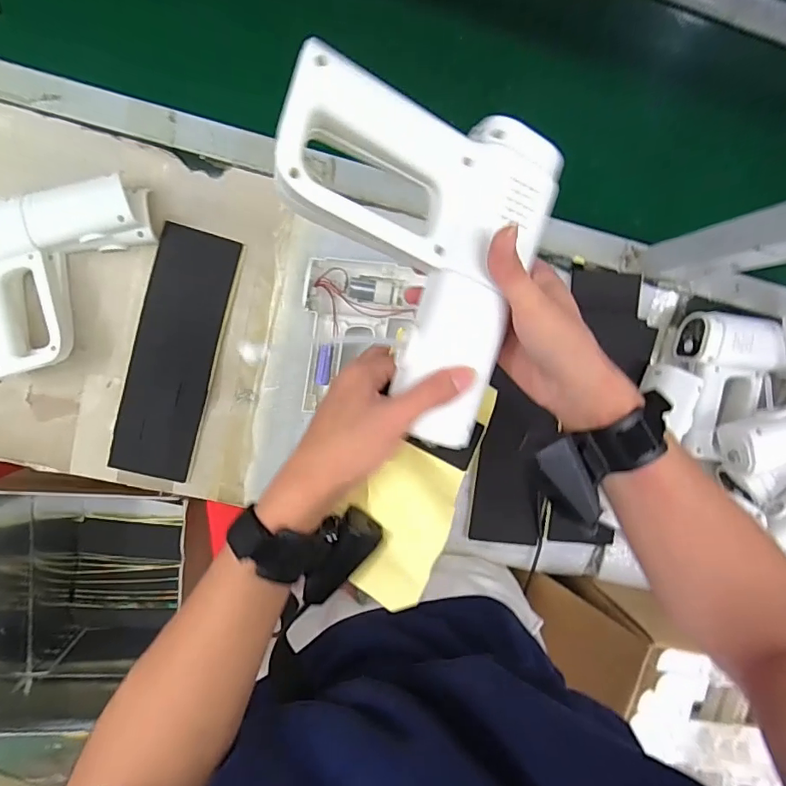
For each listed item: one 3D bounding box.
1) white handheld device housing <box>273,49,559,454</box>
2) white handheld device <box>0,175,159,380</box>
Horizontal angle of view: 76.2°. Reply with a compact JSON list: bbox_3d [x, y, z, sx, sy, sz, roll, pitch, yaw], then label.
[{"bbox_3d":[0.006,-0.083,0.316,0.174,0.042,0.211,13,93,-8],"label":"white handheld device housing"},{"bbox_3d":[-0.365,-0.129,0.554,0.223,0.055,0.170,-20,97,-5],"label":"white handheld device"}]

